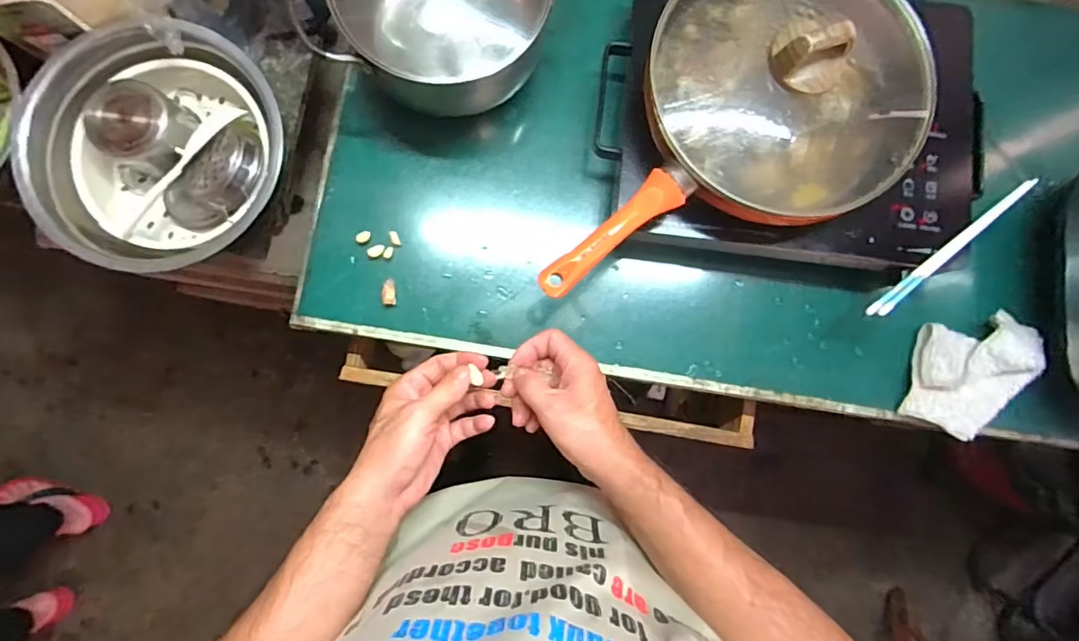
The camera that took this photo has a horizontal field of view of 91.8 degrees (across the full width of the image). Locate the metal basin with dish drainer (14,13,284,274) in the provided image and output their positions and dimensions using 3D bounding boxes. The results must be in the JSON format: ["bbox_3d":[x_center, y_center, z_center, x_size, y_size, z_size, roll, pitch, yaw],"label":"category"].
[{"bbox_3d":[-0.398,-0.175,0.570,0.249,0.105,0.245,0,85,-3],"label":"metal basin with dish drainer"}]

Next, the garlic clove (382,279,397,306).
[{"bbox_3d":[-0.169,-0.032,0.586,0.015,0.006,0.029,-2,85,-3],"label":"garlic clove"}]

